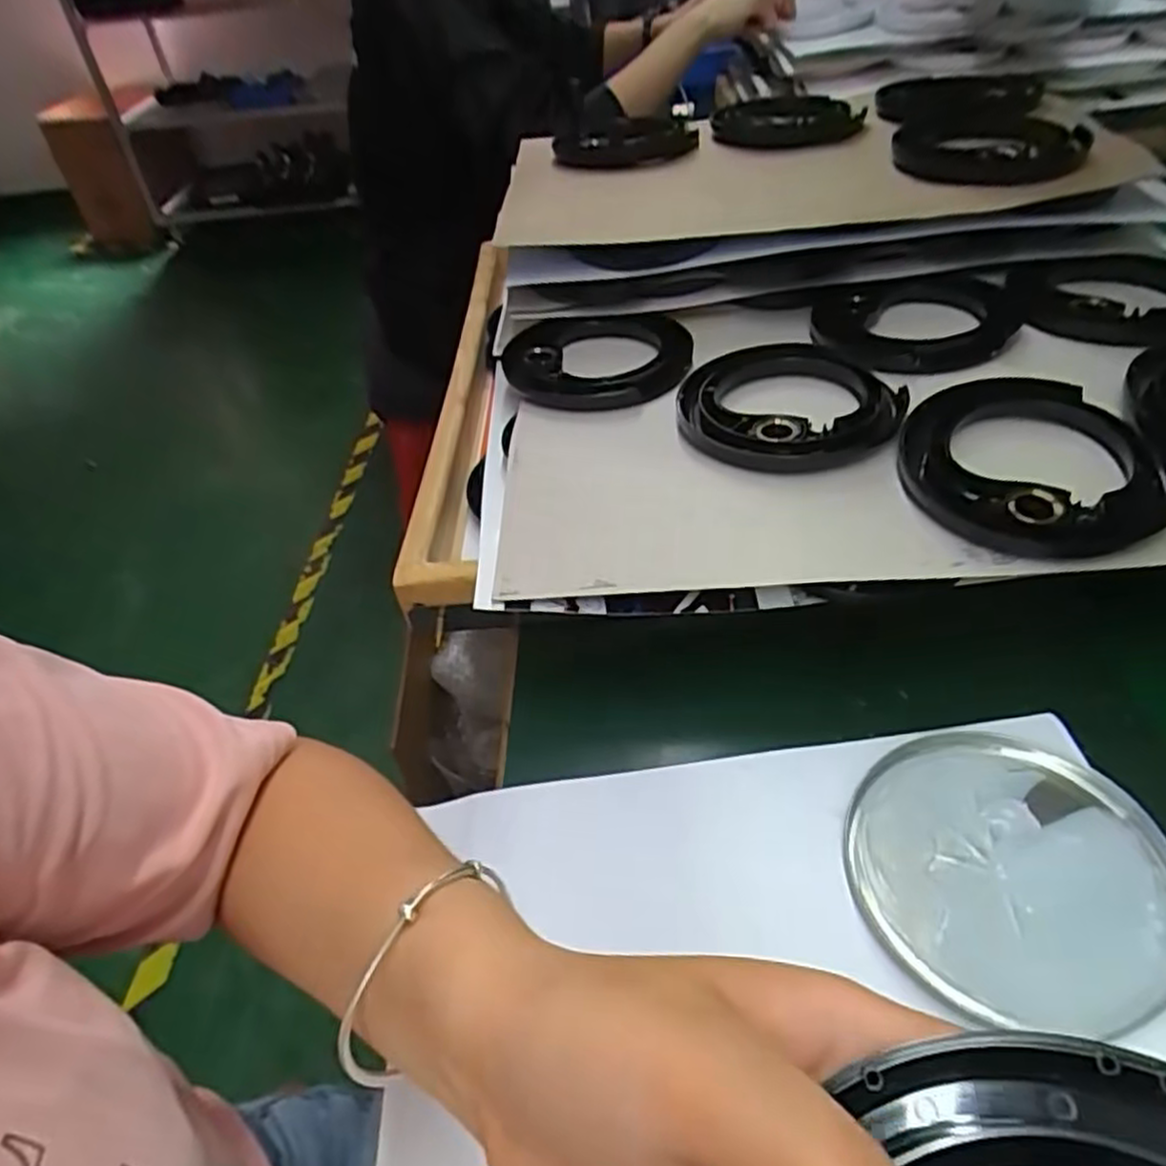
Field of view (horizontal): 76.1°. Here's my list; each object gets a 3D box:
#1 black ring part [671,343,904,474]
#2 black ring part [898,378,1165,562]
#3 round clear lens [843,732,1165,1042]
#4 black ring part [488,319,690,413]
[{"bbox_3d":[0.125,-0.109,0.459,0.132,0.016,0.132,19,50,25],"label":"black ring part"},{"bbox_3d":[0.240,-0.065,0.394,0.130,0.014,0.130,-4,44,3],"label":"black ring part"},{"bbox_3d":[0.186,0.124,0.323,0.131,0.018,0.125,-4,44,3],"label":"round clear lens"},{"bbox_3d":[0.009,-0.163,0.538,0.131,0.013,0.131,-4,44,3],"label":"black ring part"}]

